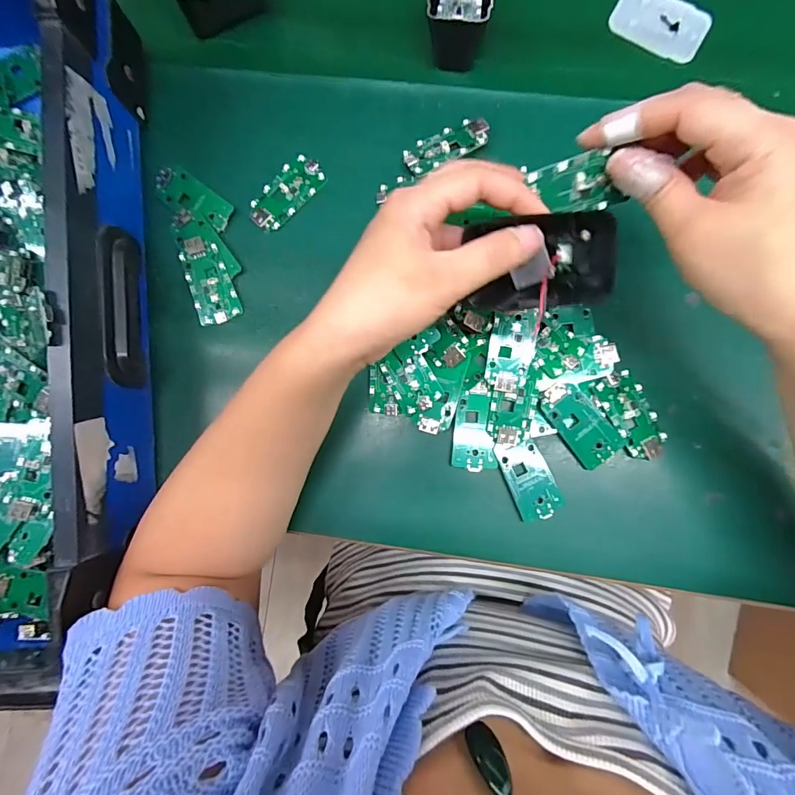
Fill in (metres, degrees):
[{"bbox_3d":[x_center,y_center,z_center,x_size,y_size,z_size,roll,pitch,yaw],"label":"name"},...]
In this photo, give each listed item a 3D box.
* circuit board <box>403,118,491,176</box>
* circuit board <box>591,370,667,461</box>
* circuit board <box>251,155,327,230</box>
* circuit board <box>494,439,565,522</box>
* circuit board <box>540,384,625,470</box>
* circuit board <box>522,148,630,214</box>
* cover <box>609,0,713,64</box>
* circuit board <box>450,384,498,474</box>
[{"bbox_3d":[0.036,-0.186,0.311,0.064,0.004,0.030,-25,68,1],"label":"circuit board"},{"bbox_3d":[0.165,0.014,0.297,0.031,0.009,0.063,-29,84,2],"label":"circuit board"},{"bbox_3d":[-0.085,-0.156,0.322,0.030,0.004,0.063,43,90,6],"label":"circuit board"},{"bbox_3d":[0.092,0.058,0.294,0.031,0.005,0.054,-22,85,3],"label":"circuit board"},{"bbox_3d":[0.127,0.017,0.294,0.031,0.010,0.061,-36,84,1],"label":"circuit board"},{"bbox_3d":[0.093,-0.111,0.221,0.052,0.029,0.004,-11,43,3],"label":"circuit board"},{"bbox_3d":[0.200,-0.285,0.321,0.070,0.009,0.041,27,88,6],"label":"cover"},{"bbox_3d":[0.053,0.022,0.299,0.029,0.004,0.059,-2,86,4],"label":"circuit board"}]

